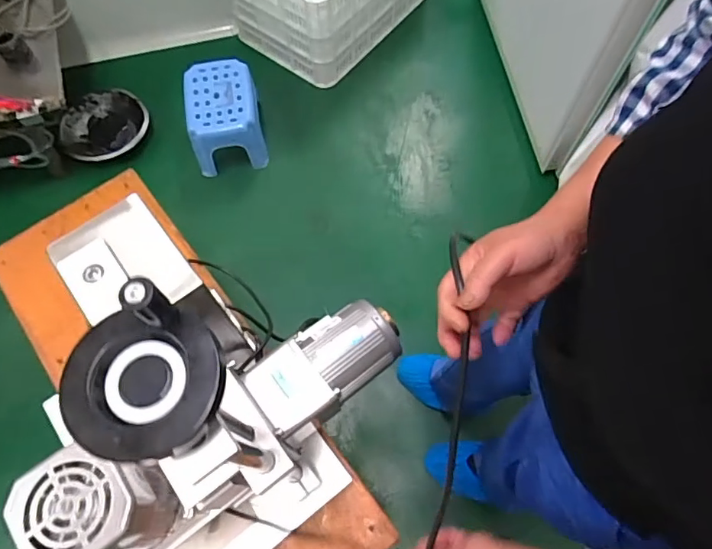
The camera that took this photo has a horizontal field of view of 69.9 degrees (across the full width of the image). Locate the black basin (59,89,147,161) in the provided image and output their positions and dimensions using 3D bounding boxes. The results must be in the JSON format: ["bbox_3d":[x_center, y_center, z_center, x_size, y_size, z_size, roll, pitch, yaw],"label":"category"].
[{"bbox_3d":[-0.750,-0.440,1.536,0.261,0.066,0.231,-41,74,-15],"label":"black basin"}]

